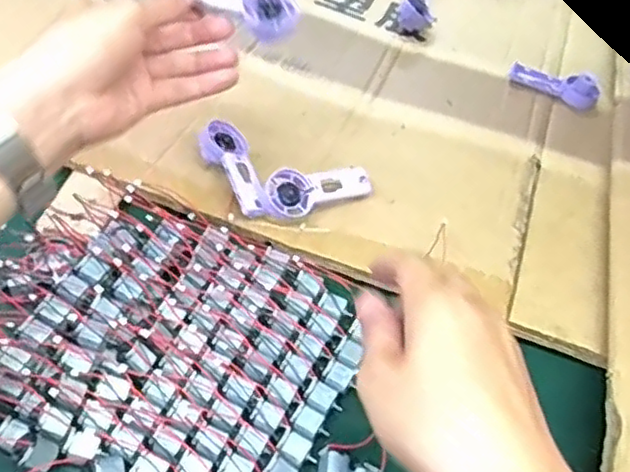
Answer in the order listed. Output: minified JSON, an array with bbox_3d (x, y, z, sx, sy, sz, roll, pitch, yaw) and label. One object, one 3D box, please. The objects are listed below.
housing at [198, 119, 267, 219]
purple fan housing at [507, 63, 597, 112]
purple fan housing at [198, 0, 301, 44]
[{"bbox_3d":[-0.066,-0.054,0.536,0.037,0.025,0.090,-11,52,-17],"label":"housing"},{"bbox_3d":[0.251,-0.160,0.695,0.091,0.019,0.044,31,52,18],"label":"purple fan housing"},{"bbox_3d":[-0.056,-0.162,0.458,0.091,0.019,0.043,16,48,-17],"label":"purple fan housing"}]

